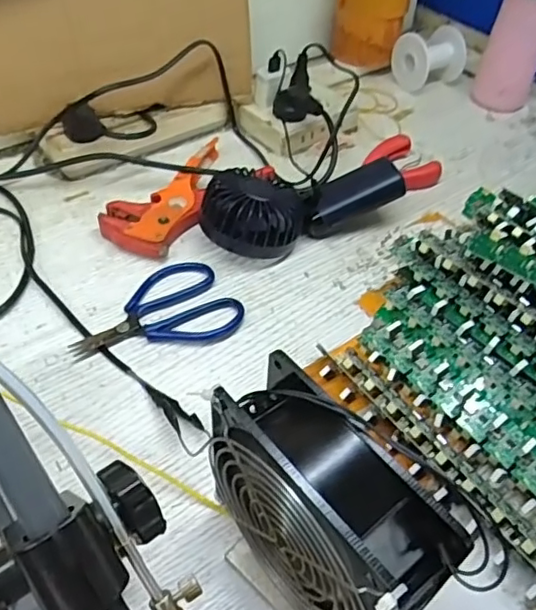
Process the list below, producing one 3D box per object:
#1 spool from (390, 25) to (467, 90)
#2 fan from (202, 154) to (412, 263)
[{"bbox_3d":[0.201,-0.305,0.735,0.068,0.064,0.066,-21,53,-22],"label":"spool"},{"bbox_3d":[0.027,-0.091,0.529,0.177,0.051,0.081,-18,52,-20],"label":"fan"}]

